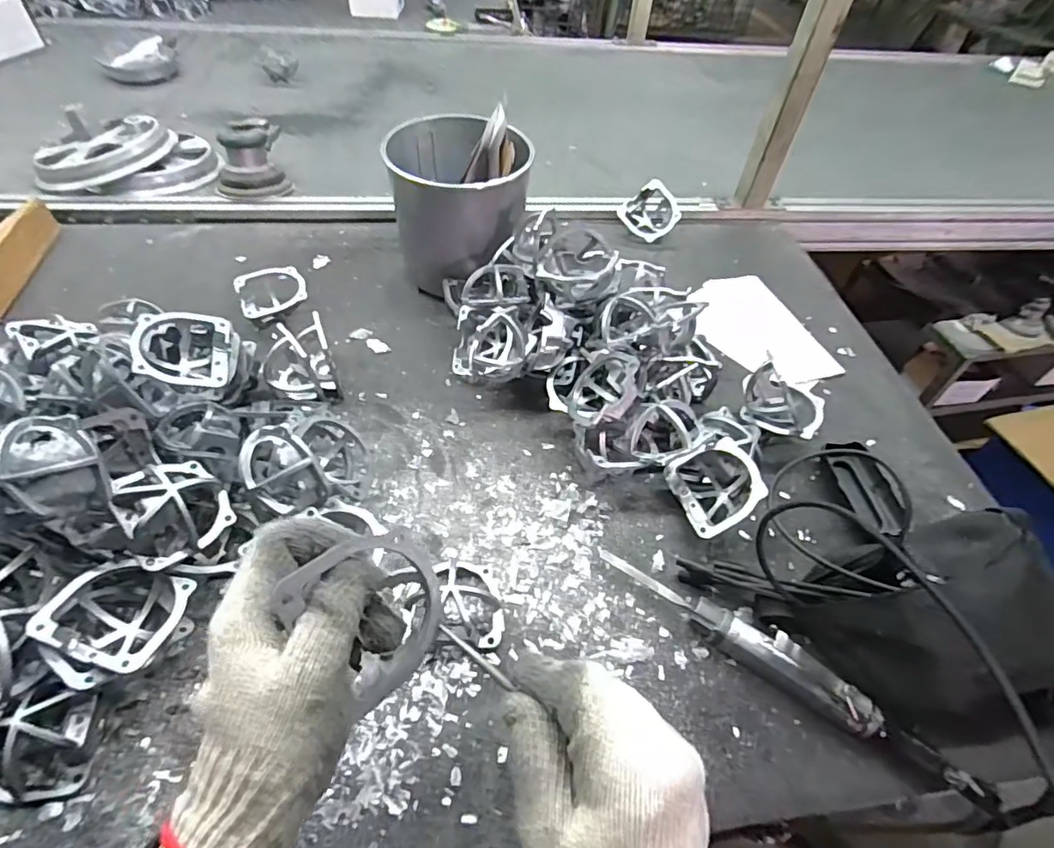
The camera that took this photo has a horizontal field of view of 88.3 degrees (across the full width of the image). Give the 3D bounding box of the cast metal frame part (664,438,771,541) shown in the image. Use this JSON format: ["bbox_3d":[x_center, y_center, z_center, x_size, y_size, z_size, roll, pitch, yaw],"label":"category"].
[{"bbox_3d":[0.188,0.063,0.537,0.080,0.041,0.091,-32,52,15],"label":"cast metal frame part"}]

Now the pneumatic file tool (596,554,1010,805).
[{"bbox_3d":[0.208,0.196,0.447,0.325,0.039,0.025,30,54,19],"label":"pneumatic file tool"}]

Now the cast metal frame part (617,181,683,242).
[{"bbox_3d":[0.197,-0.336,0.869,0.078,0.064,0.076,38,58,25],"label":"cast metal frame part"}]

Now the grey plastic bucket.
[{"bbox_3d":[-0.086,-0.279,0.713,0.168,0.173,0.182,0,50,-4],"label":"grey plastic bucket"}]

